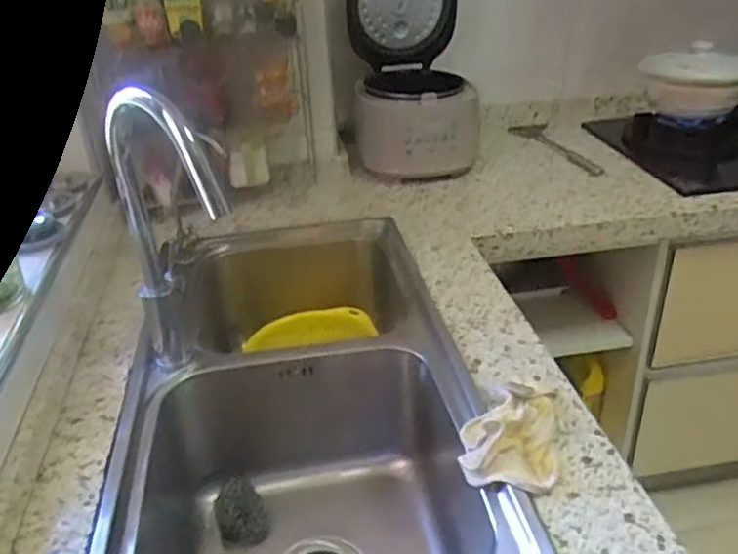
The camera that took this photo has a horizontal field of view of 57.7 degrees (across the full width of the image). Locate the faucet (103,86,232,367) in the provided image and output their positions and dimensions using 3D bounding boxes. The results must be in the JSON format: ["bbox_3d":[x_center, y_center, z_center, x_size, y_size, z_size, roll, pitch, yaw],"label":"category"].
[{"bbox_3d":[-0.209,-0.026,0.719,0.056,0.342,0.214,-22,36,-30],"label":"faucet"}]

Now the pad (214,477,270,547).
[{"bbox_3d":[-0.170,0.307,0.880,0.066,0.039,0.086,-13,32,-17],"label":"pad"}]

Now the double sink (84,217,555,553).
[{"bbox_3d":[-0.090,0.214,0.904,0.406,0.272,0.734,-6,31,-6],"label":"double sink"}]

